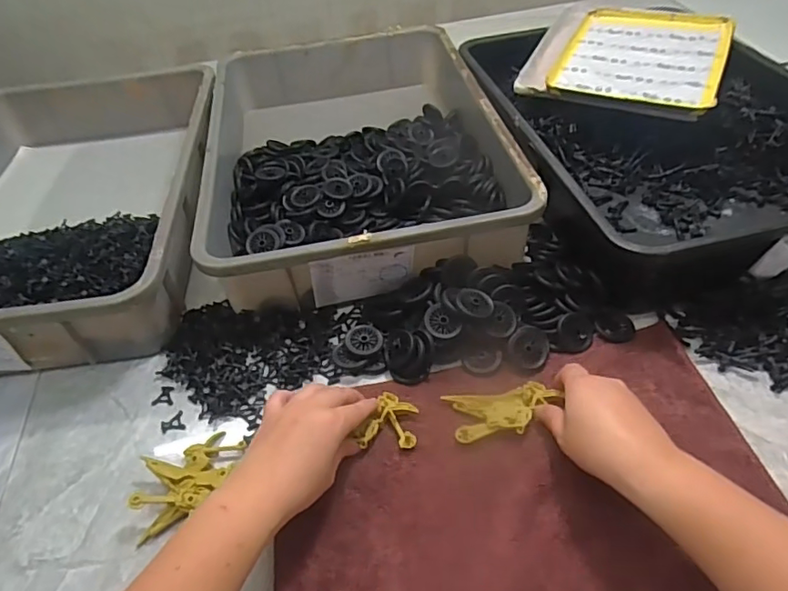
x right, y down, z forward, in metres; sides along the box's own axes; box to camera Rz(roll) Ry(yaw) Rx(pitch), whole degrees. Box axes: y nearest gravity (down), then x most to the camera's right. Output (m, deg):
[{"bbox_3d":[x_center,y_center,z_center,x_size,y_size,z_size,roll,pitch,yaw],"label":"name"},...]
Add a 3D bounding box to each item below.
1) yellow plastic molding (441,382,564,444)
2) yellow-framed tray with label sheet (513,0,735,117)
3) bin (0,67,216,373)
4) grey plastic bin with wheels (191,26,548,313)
[{"bbox_3d":[0.097,0.101,0.481,0.095,0.009,0.048,-7,45,0],"label":"yellow plastic molding"},{"bbox_3d":[0.327,-0.343,0.764,0.242,0.017,0.281,18,55,23],"label":"yellow-framed tray with label sheet"},{"bbox_3d":[-0.417,-0.121,0.706,0.353,0.106,0.536,-9,45,-2],"label":"bin"},{"bbox_3d":[-0.053,-0.201,0.739,0.354,0.097,0.527,-8,45,-2],"label":"grey plastic bin with wheels"}]

